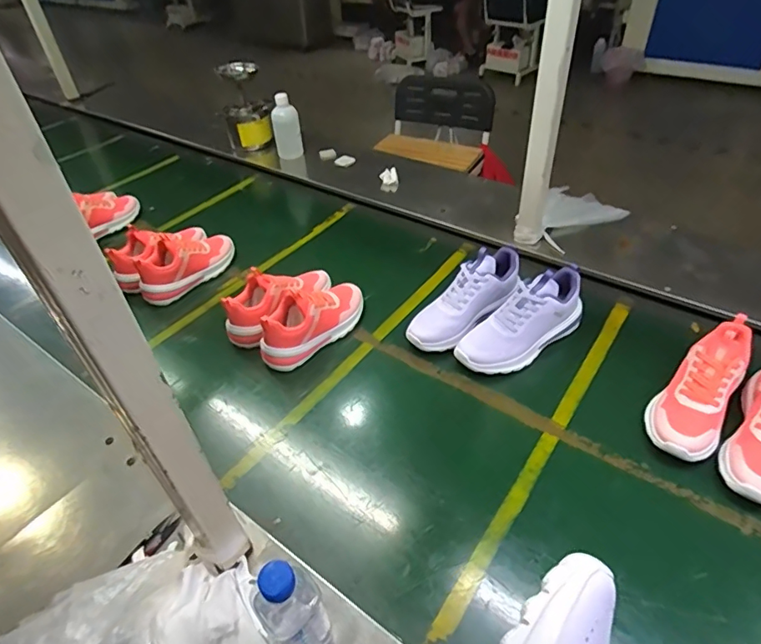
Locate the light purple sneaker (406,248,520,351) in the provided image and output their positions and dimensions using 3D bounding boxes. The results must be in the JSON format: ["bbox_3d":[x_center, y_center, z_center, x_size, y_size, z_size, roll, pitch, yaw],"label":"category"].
[{"bbox_3d":[0.155,-0.047,0.918,0.257,0.084,0.089,-42,52,-10],"label":"light purple sneaker"}]

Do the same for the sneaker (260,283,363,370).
[{"bbox_3d":[-0.126,-0.011,0.917,0.218,0.105,0.092,-32,51,-29],"label":"sneaker"}]

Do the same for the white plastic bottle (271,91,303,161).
[{"bbox_3d":[-0.280,-0.575,1.492,0.079,0.194,0.058,-9,43,-8],"label":"white plastic bottle"}]

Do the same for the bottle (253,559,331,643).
[{"bbox_3d":[-0.090,0.290,0.503,0.055,0.161,0.060,-31,50,-28],"label":"bottle"}]

